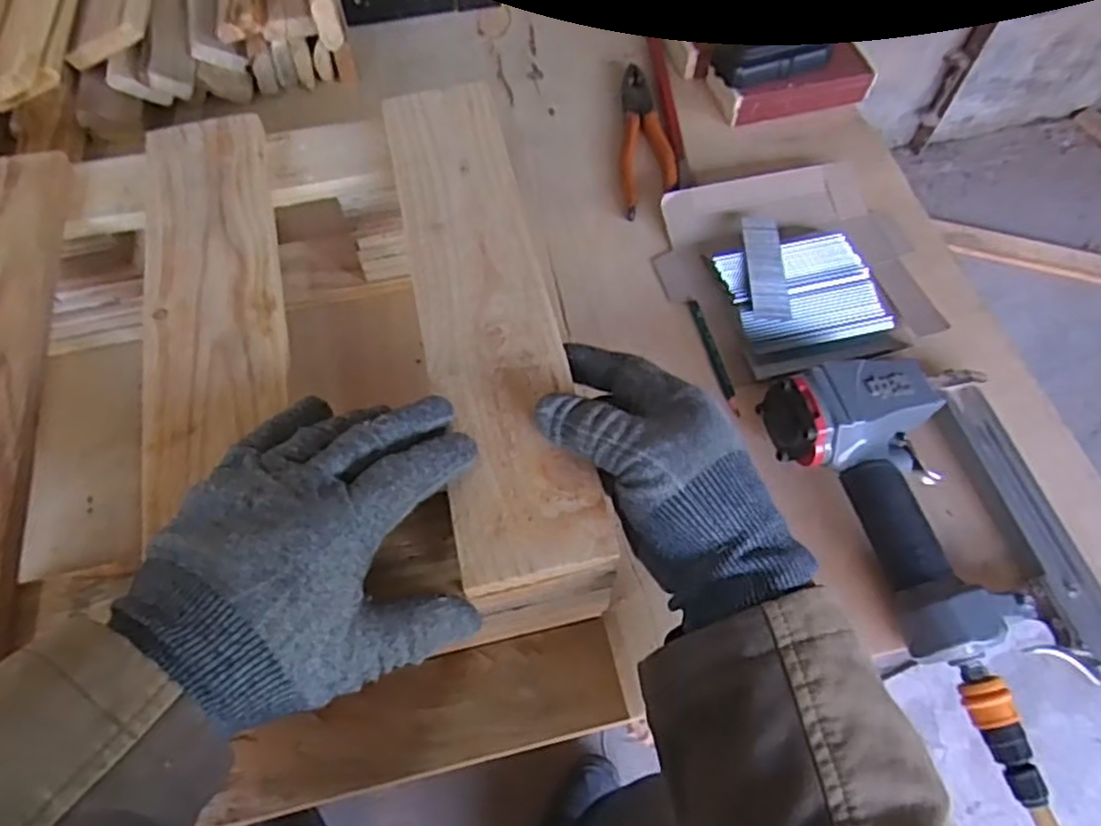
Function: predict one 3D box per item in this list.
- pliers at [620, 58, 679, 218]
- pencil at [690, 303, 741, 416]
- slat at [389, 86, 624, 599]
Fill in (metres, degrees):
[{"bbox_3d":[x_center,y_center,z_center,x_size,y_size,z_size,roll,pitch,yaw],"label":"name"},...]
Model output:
[{"bbox_3d":[0.088,-0.258,0.650,0.050,0.017,0.187,-2,61,-1],"label":"pliers"},{"bbox_3d":[0.126,-0.045,0.534,0.009,0.005,0.102,-11,61,-6],"label":"pencil"},{"bbox_3d":[-0.039,-0.070,0.409,0.077,0.017,0.344,-11,62,-6],"label":"slat"}]

